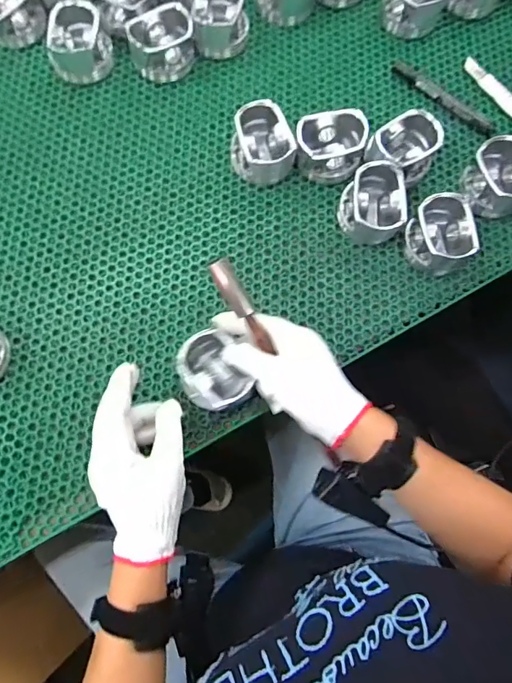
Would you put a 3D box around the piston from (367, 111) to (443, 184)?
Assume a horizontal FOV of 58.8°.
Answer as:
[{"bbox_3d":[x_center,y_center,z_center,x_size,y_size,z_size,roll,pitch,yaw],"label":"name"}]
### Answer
[{"bbox_3d":[0.172,-0.221,0.524,0.068,0.049,0.063,0,77,0],"label":"piston"}]

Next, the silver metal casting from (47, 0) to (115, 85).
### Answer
[{"bbox_3d":[-0.214,-0.359,0.544,0.074,0.058,0.070,-10,78,-3],"label":"silver metal casting"}]

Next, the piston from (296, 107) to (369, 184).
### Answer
[{"bbox_3d":[0.086,-0.223,0.520,0.078,0.050,0.062,-2,77,-1],"label":"piston"}]

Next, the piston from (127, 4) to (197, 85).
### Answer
[{"bbox_3d":[-0.113,-0.361,0.550,0.077,0.046,0.069,-3,77,-1],"label":"piston"}]

